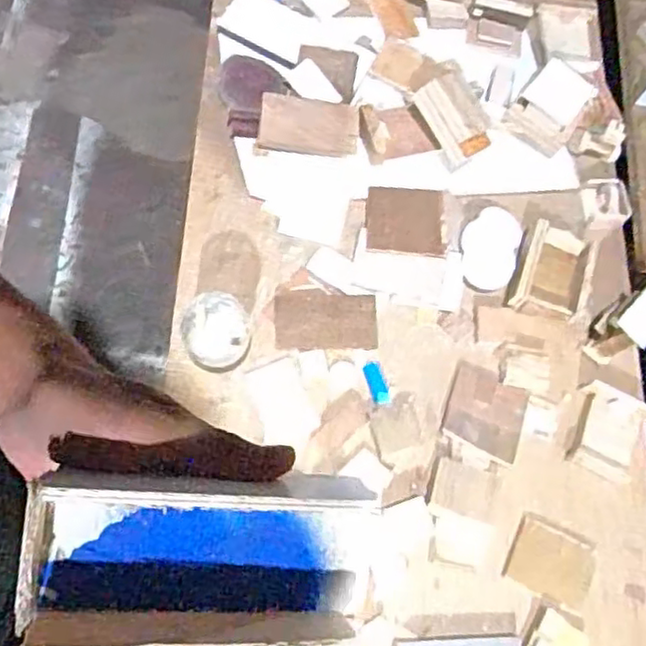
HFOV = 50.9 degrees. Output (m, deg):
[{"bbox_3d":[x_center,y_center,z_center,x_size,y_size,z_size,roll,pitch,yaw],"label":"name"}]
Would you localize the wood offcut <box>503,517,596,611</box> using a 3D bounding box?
[{"bbox_3d":[0.229,0.240,0.682,0.079,0.023,0.068,23,71,5],"label":"wood offcut"}]

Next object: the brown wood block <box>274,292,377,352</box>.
[{"bbox_3d":[0.003,-0.001,0.736,0.108,0.007,0.064,1,69,-8],"label":"brown wood block"}]

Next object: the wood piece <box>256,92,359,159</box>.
[{"bbox_3d":[-0.017,-0.228,0.789,0.114,0.006,0.063,7,93,-3],"label":"wood piece"}]

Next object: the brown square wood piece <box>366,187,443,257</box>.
[{"bbox_3d":[0.093,-0.117,0.770,0.084,0.011,0.079,6,69,-6],"label":"brown square wood piece"}]

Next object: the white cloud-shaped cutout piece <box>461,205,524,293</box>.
[{"bbox_3d":[0.193,-0.090,0.781,0.066,0.016,0.103,19,68,-1],"label":"white cloud-shaped cutout piece"}]

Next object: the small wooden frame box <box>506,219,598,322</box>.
[{"bbox_3d":[0.261,-0.058,0.769,0.074,0.022,0.110,22,68,0],"label":"small wooden frame box"}]

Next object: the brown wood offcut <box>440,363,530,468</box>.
[{"bbox_3d":[0.173,0.094,0.720,0.080,0.008,0.091,21,68,0],"label":"brown wood offcut"}]

